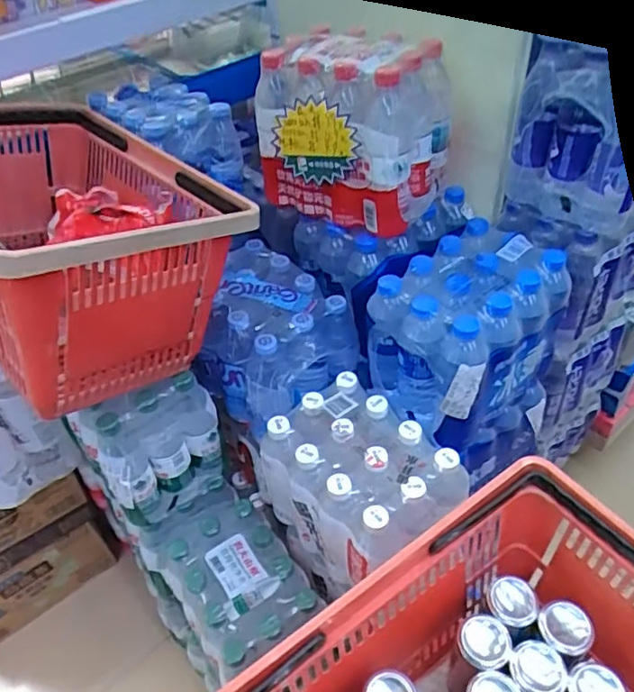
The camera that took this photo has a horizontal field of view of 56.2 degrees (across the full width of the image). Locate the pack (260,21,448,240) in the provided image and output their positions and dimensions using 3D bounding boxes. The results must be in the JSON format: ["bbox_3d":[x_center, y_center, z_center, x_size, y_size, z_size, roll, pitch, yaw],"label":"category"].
[{"bbox_3d":[0.052,-0.317,0.864,0.249,0.224,0.184,21,50,24],"label":"pack"}]

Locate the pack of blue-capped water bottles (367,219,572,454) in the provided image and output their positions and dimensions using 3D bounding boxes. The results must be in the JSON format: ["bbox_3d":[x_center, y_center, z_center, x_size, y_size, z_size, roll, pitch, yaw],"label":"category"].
[{"bbox_3d":[0.220,-0.019,0.879,0.196,0.219,0.253,30,54,30],"label":"pack of blue-capped water bottles"}]

